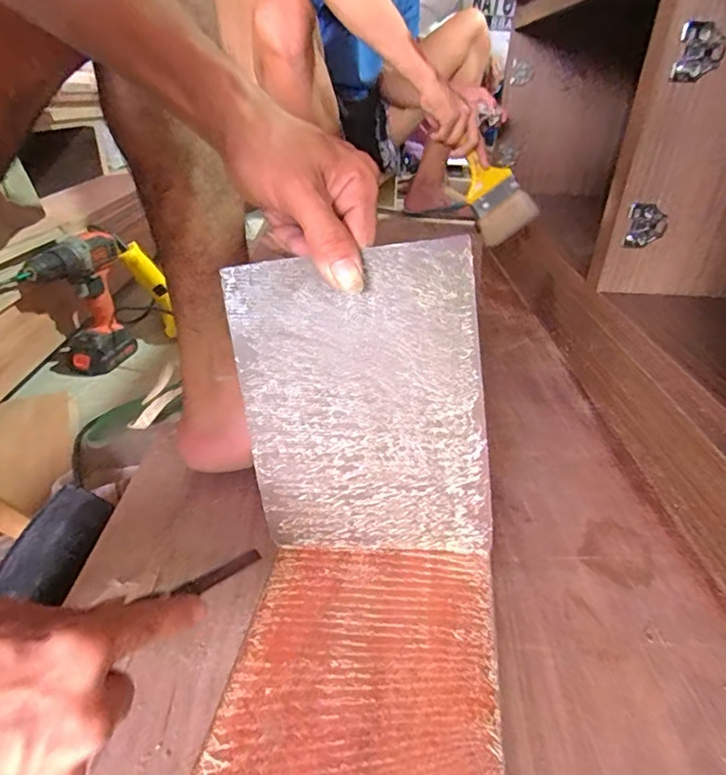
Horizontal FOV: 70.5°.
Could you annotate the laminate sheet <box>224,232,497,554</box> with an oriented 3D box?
[{"bbox_3d":[0.001,0.019,0.340,0.153,0.207,0.011,-7,13,1],"label":"laminate sheet"}]

